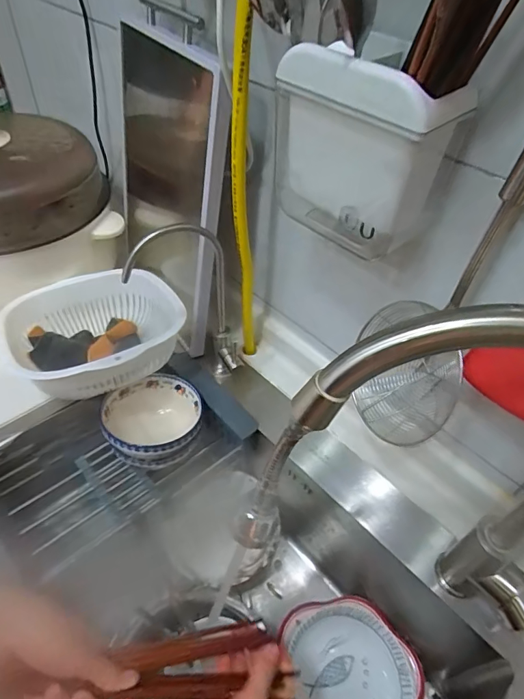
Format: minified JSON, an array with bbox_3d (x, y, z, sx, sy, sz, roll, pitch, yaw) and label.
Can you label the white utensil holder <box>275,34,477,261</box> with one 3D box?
[{"bbox_3d":[0.086,-0.182,0.405,0.078,0.172,0.155,-33,57,-30],"label":"white utensil holder"}]

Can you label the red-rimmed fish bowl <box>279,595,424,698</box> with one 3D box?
[{"bbox_3d":[0.118,0.417,0.554,0.165,0.049,0.180,3,47,-3],"label":"red-rimmed fish bowl"}]

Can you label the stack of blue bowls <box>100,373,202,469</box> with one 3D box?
[{"bbox_3d":[-0.154,0.118,0.647,0.130,0.120,0.133,-13,49,-17],"label":"stack of blue bowls"}]

